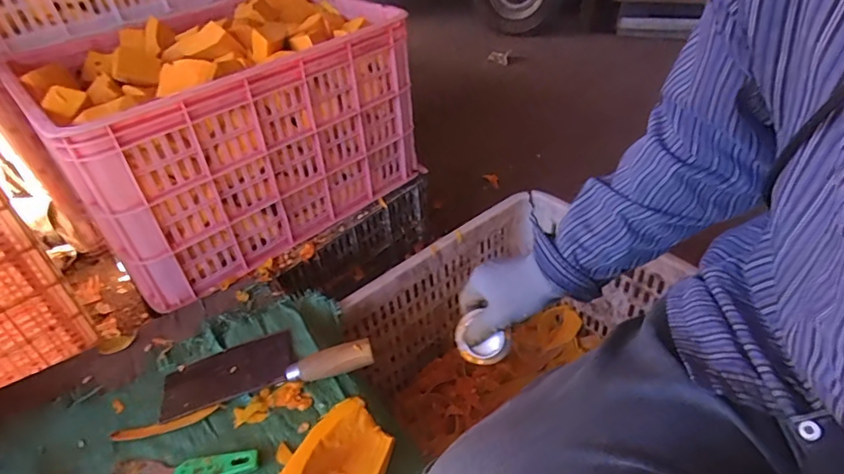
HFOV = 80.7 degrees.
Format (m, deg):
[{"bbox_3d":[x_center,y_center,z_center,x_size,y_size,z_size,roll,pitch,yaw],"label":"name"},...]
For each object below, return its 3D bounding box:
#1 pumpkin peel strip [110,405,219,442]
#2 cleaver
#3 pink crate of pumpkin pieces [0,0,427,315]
[{"bbox_3d":[-0.280,0.204,0.541,0.108,0.005,0.015,-12,39,-9],"label":"pumpkin peel strip"},{"bbox_3d":[-0.184,0.140,0.583,0.239,0.040,0.083,-11,39,-8],"label":"cleaver"},{"bbox_3d":[-0.305,-0.191,0.808,0.491,0.282,0.357,-32,46,-30],"label":"pink crate of pumpkin pieces"}]

